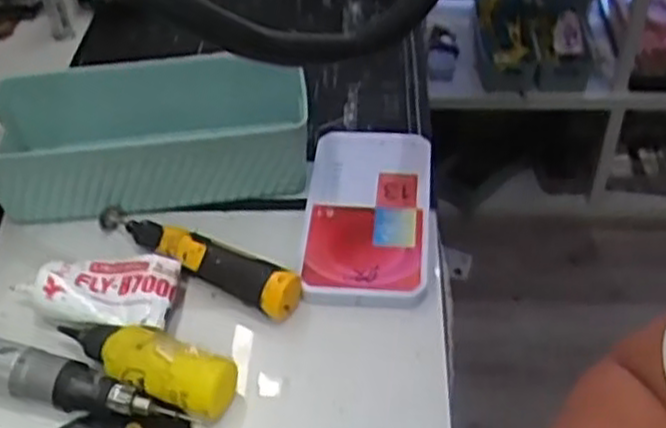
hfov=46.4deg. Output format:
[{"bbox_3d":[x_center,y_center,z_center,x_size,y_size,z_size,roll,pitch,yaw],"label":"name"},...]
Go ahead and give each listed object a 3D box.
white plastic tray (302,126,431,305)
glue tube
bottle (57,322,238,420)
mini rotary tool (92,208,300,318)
[{"bbox_3d":[0.025,-0.006,0.576,0.090,0.016,0.164,2,44,5],"label":"white plastic tray"},{"bbox_3d":[-0.157,0.051,0.524,0.104,0.030,0.057,5,44,8],"label":"glue tube"},{"bbox_3d":[-0.116,0.090,0.476,0.121,0.039,0.034,20,48,22],"label":"bottle"},{"bbox_3d":[-0.098,0.027,0.543,0.169,0.035,0.028,23,49,25],"label":"mini rotary tool"}]

